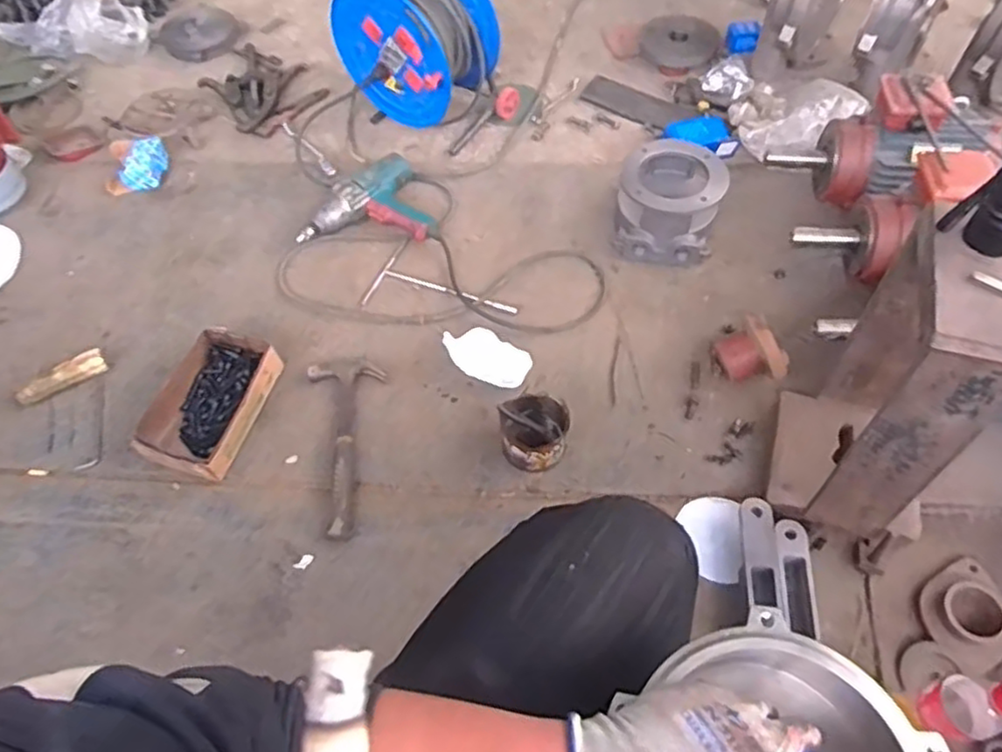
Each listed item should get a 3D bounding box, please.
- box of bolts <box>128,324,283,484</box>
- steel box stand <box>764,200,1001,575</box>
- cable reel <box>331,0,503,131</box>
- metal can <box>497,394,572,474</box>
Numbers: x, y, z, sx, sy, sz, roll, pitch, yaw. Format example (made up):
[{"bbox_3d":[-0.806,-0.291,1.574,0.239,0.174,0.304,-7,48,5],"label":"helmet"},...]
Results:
[{"bbox_3d":[-0.470,0.039,1.094,0.152,0.083,0.252,12,59,11],"label":"box of bolts"},{"bbox_3d":[0.484,0.022,0.853,0.168,0.427,0.234,16,60,13],"label":"steel box stand"},{"bbox_3d":[-0.158,-0.711,1.394,0.260,0.393,0.257,31,64,21],"label":"cable reel"},{"bbox_3d":[0.054,0.091,1.038,0.099,0.074,0.097,-2,57,3],"label":"metal can"}]

